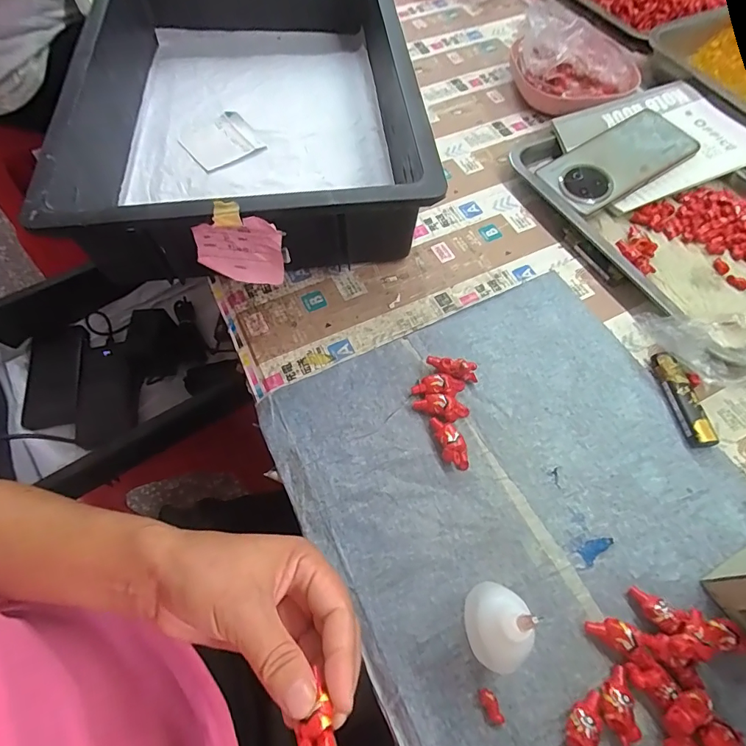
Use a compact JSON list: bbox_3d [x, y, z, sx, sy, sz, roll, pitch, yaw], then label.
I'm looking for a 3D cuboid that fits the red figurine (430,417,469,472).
[{"bbox_3d":[0.058,0.052,0.332,0.019,0.015,0.041,-12,62,-6],"label":"red figurine"}]

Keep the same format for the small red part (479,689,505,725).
[{"bbox_3d":[0.069,0.195,0.259,0.009,0.006,0.018,-19,63,-10],"label":"small red part"}]

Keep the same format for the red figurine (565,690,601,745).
[{"bbox_3d":[0.118,0.207,0.249,0.019,0.013,0.048,11,62,6],"label":"red figurine"}]

